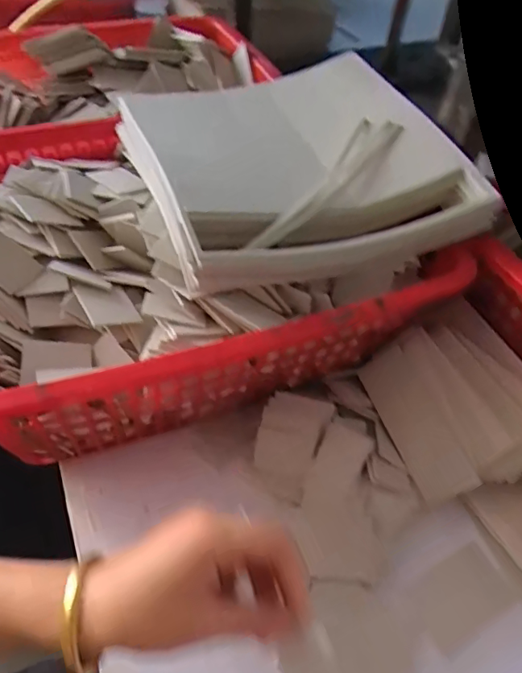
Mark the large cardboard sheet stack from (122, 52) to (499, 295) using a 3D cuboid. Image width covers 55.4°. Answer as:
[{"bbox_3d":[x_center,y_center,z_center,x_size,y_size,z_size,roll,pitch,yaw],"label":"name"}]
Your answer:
[{"bbox_3d":[0.027,-0.172,0.496,0.283,0.078,0.288,-16,54,-17],"label":"large cardboard sheet stack"}]

